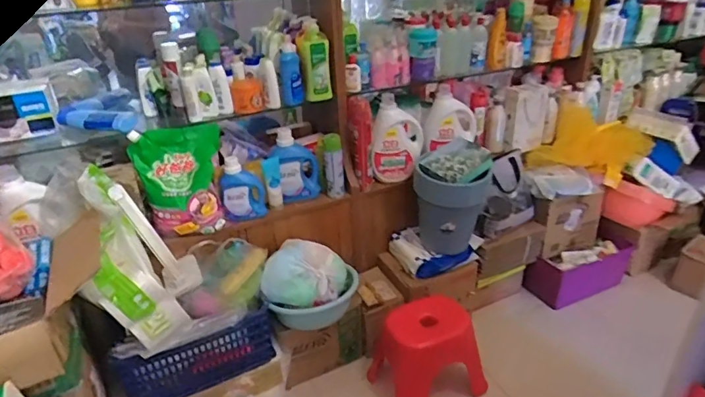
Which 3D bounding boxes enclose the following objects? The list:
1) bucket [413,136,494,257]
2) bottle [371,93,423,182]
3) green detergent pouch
[{"bbox_3d":[0.379,0.008,1.830,0.259,0.423,0.267,-2,29,1],"label":"bucket"},{"bbox_3d":[0.167,-0.231,1.861,0.197,0.317,0.087,-3,29,-1],"label":"bottle"},{"bbox_3d":[-0.551,-0.059,1.559,0.265,0.326,0.169,-11,30,-16],"label":"green detergent pouch"}]

